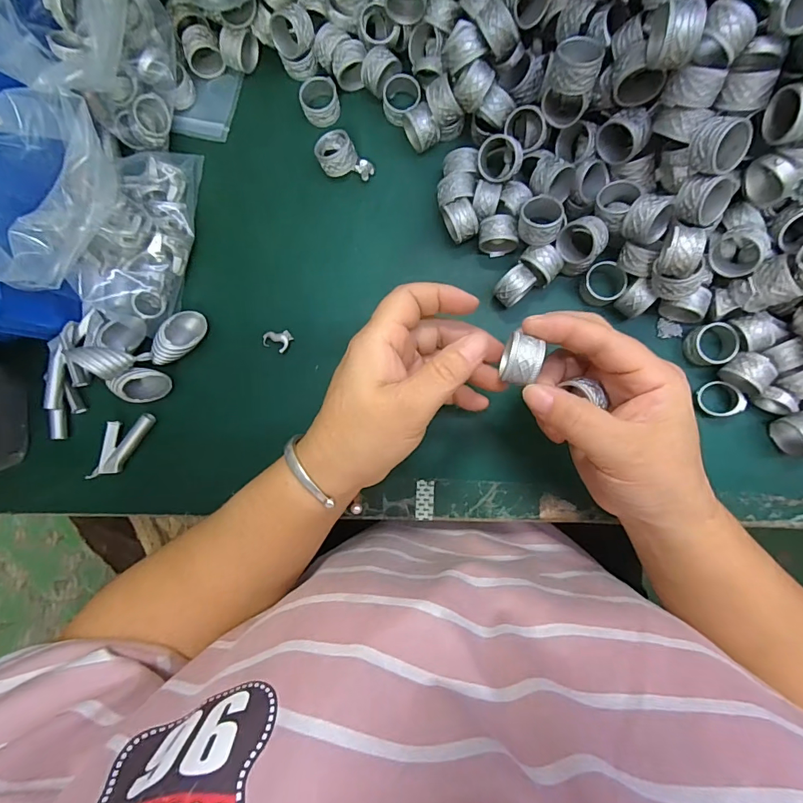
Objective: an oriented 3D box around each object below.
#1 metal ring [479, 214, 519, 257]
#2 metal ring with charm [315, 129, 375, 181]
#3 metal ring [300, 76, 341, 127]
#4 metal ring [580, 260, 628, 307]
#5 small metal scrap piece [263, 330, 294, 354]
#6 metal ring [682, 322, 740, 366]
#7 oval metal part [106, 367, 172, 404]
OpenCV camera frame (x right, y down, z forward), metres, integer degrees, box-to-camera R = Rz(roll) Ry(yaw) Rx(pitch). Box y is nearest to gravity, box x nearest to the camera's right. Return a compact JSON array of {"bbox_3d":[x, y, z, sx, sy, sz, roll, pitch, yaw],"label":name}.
[{"bbox_3d":[0.068,-0.117,0.304,0.026,0.023,0.021,-4,88,5],"label":"metal ring"},{"bbox_3d":[-0.043,-0.177,0.316,0.039,0.020,0.028,42,92,5],"label":"metal ring with charm"},{"bbox_3d":[-0.060,-0.224,0.320,0.026,0.012,0.030,-5,88,5],"label":"metal ring"},{"bbox_3d":[0.140,-0.082,0.300,0.027,0.014,0.027,0,88,5],"label":"metal ring"},{"bbox_3d":[-0.093,-0.047,0.324,0.019,0.005,0.017,26,91,5],"label":"small metal scrap piece"},{"bbox_3d":[0.210,-0.039,0.292,0.026,0.016,0.027,0,88,5],"label":"metal ring"},{"bbox_3d":[-0.193,-0.012,0.320,0.037,0.022,0.025,0,88,5],"label":"oval metal part"}]

